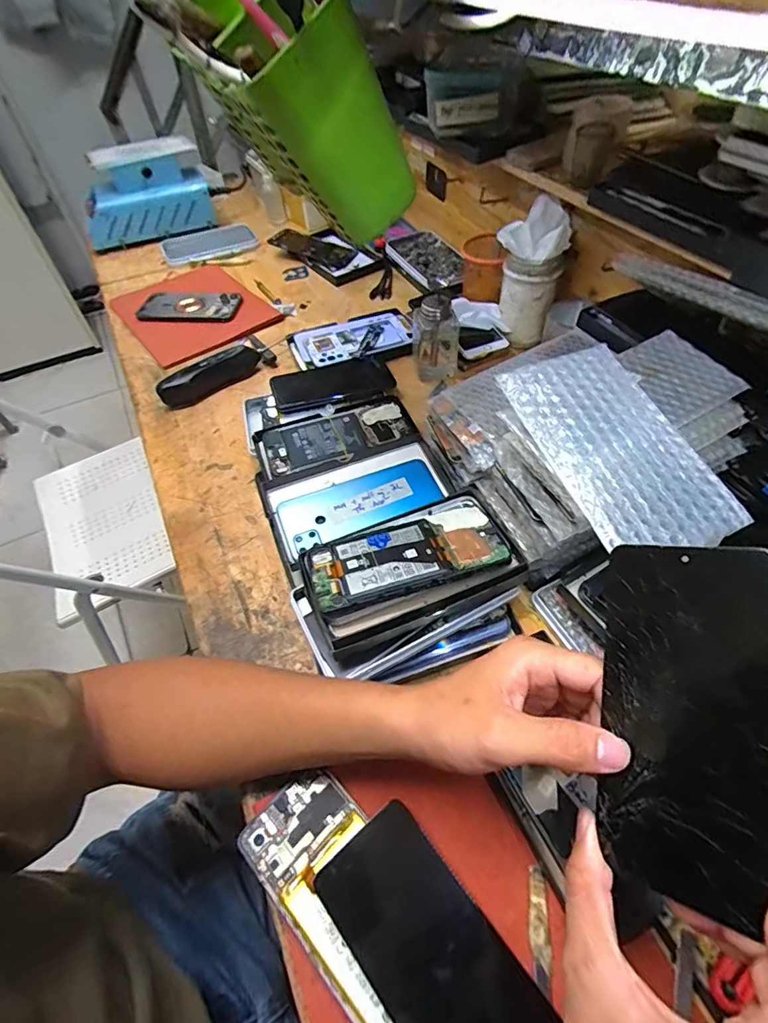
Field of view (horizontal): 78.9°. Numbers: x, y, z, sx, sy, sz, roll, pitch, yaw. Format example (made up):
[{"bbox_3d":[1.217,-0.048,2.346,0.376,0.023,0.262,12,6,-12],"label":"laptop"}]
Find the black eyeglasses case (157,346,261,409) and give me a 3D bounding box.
[{"bbox_3d":[-0.234,-0.186,0.632,0.141,0.046,0.023,-33,58,-20],"label":"black eyeglasses case"}]

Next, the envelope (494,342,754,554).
[{"bbox_3d":[0.162,-0.047,0.328,0.098,0.006,0.168,-20,66,-10],"label":"envelope"}]

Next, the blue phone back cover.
[{"bbox_3d":[-0.025,-0.010,0.478,0.164,0.008,0.066,-23,61,-15],"label":"blue phone back cover"}]

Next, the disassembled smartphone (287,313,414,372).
[{"bbox_3d":[-0.045,-0.248,0.677,0.172,0.014,0.087,-18,54,-10],"label":"disassembled smartphone"}]

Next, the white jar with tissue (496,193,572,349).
[{"bbox_3d":[0.190,-0.308,0.612,0.076,0.153,0.071,-2,53,2],"label":"white jar with tissue"}]

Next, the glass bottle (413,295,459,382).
[{"bbox_3d":[0.069,-0.229,0.621,0.061,0.109,0.047,2,53,5],"label":"glass bottle"}]

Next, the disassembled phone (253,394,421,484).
[{"bbox_3d":[-0.054,-0.086,0.534,0.173,0.014,0.091,-20,57,-13],"label":"disassembled phone"}]

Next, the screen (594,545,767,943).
[{"bbox_3d":[0.144,0.097,0.225,0.072,0.004,0.158,-1,78,44],"label":"screen"}]

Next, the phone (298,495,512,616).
[{"bbox_3d":[0.016,0.035,0.394,0.164,0.010,0.083,-17,43,-11],"label":"phone"}]

